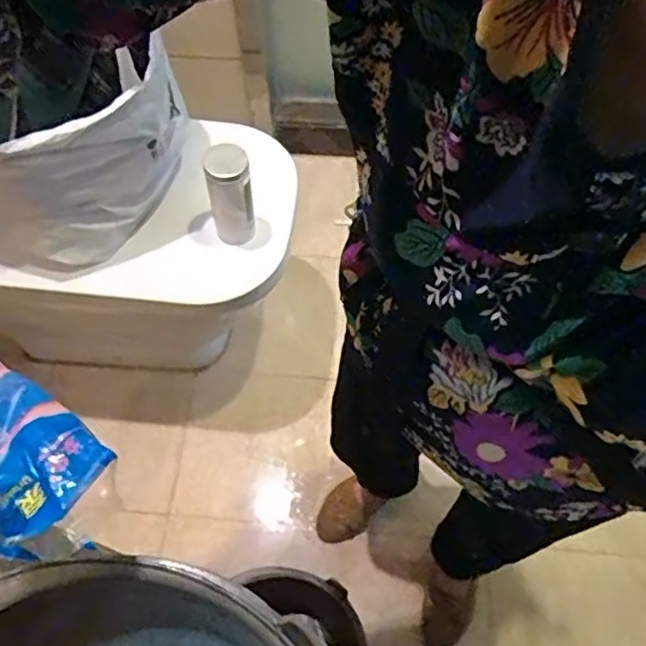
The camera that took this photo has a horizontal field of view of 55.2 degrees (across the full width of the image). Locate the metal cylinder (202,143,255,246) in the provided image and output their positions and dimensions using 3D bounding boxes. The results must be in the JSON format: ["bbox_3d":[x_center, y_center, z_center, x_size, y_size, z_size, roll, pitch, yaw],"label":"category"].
[{"bbox_3d":[-0.126,-0.175,0.849,0.060,0.155,0.054,-13,62,-5],"label":"metal cylinder"}]

